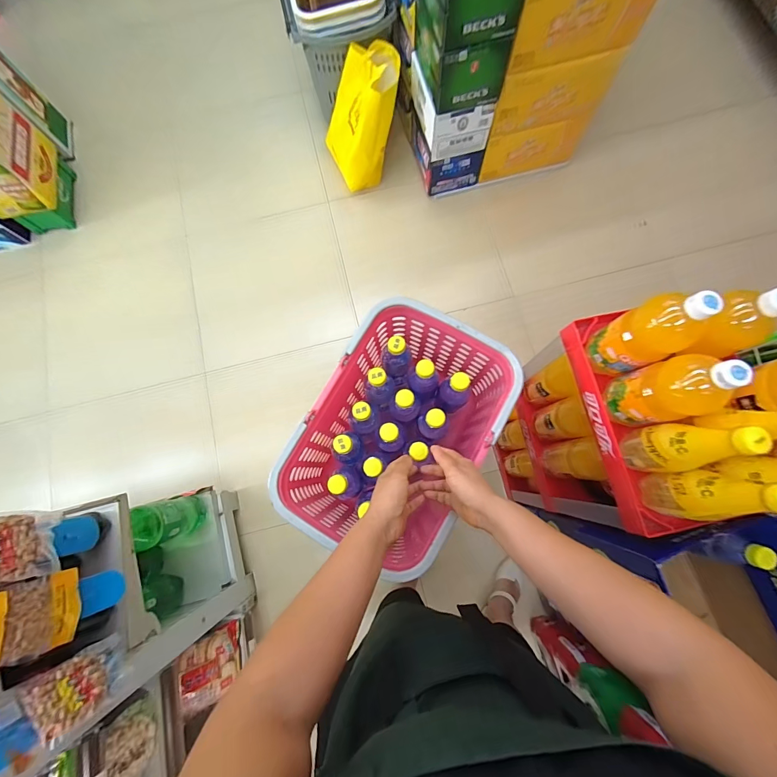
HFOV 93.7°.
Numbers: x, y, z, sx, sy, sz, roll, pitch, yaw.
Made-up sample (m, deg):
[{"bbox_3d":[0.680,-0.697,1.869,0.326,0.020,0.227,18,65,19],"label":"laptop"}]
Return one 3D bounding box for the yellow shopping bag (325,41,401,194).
[{"bbox_3d":[-0.096,-1.009,1.357,0.177,0.417,0.288,-20,70,-34],"label":"yellow shopping bag"}]

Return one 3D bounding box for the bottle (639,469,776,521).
[{"bbox_3d":[0.412,0.137,0.465,0.063,0.202,0.063,1,77,2],"label":"bottle"}]

